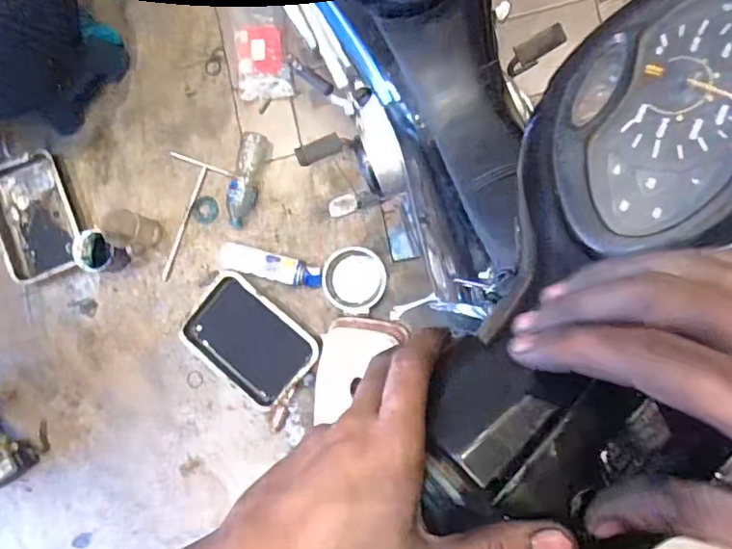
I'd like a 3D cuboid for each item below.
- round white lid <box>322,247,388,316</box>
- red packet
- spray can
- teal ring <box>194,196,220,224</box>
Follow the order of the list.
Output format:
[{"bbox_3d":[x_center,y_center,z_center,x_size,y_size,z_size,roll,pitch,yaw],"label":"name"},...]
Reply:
[{"bbox_3d":[-0.027,0.012,1.268,0.144,0.039,0.147,0,88,6],"label":"round white lid"},{"bbox_3d":[-0.252,-0.526,1.324,0.125,0.023,0.196,-6,87,5],"label":"red packet"},{"bbox_3d":[-0.226,-0.020,1.287,0.252,0.064,0.066,13,89,6],"label":"spray can"},{"bbox_3d":[-0.392,-0.158,1.325,0.058,0.007,0.066,24,90,6],"label":"teal ring"}]

